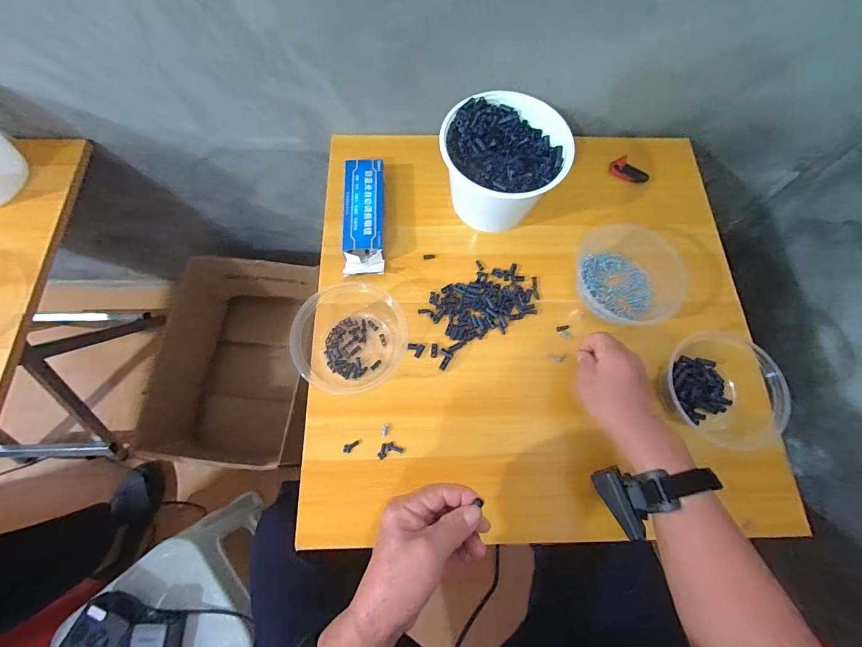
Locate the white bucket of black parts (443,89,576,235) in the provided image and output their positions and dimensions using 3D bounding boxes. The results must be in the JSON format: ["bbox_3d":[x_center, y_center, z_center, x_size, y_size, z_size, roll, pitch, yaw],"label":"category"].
[{"bbox_3d":[0.097,-0.219,0.532,0.159,0.116,0.142,15,71,3],"label":"white bucket of black parts"}]

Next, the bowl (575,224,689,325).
[{"bbox_3d":[0.268,-0.069,0.513,0.129,0.054,0.128,1,71,-2],"label":"bowl"}]

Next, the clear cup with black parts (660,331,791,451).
[{"bbox_3d":[0.340,0.071,0.464,0.140,0.057,0.140,8,70,0],"label":"clear cup with black parts"}]

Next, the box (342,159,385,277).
[{"bbox_3d":[-0.096,-0.155,0.548,0.058,0.033,0.179,-2,71,-3],"label":"box"}]

